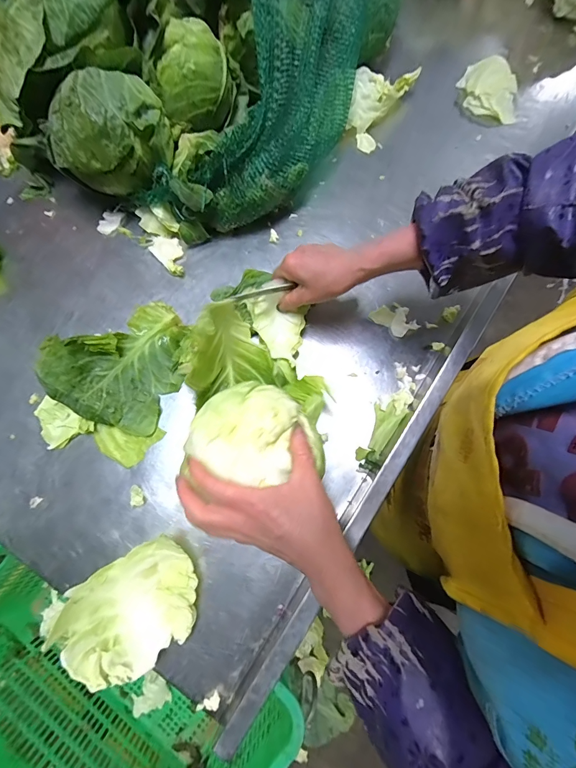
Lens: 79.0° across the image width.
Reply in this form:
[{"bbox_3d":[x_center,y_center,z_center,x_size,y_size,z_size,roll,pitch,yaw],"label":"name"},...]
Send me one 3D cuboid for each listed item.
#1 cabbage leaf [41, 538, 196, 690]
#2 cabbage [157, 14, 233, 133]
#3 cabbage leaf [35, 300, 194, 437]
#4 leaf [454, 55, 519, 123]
[{"bbox_3d":[-0.163,0.242,0.376,0.134,0.070,0.108,-32,80,-8],"label":"cabbage leaf"},{"bbox_3d":[-0.124,-0.411,0.473,0.087,0.083,0.087,-3,78,-2],"label":"cabbage"},{"bbox_3d":[-0.209,-0.035,0.439,0.144,0.060,0.165,25,78,4],"label":"cabbage leaf"},{"bbox_3d":[0.333,-0.478,0.567,0.106,0.038,0.074,31,79,5],"label":"leaf"}]

